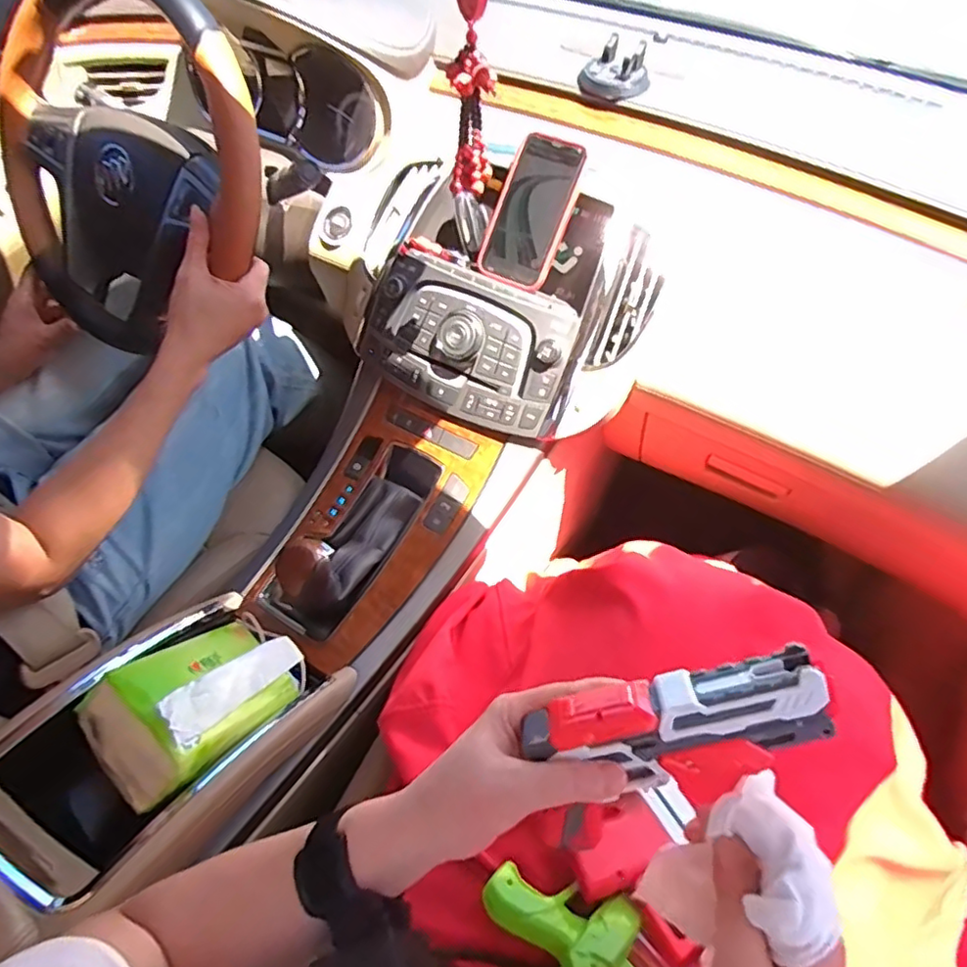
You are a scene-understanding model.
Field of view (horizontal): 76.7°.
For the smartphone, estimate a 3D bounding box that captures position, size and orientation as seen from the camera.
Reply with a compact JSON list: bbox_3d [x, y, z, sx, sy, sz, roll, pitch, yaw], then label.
[{"bbox_3d":[0.050,-0.292,0.657,0.079,0.150,0.011,25,15,17],"label":"smartphone"}]

